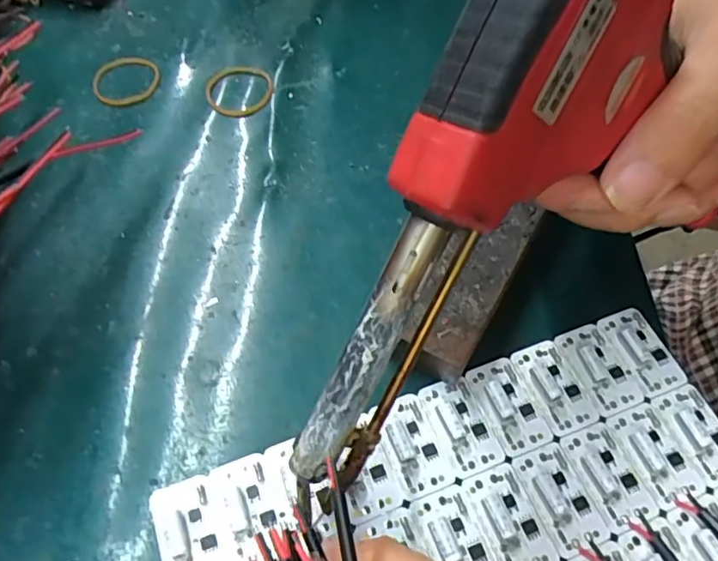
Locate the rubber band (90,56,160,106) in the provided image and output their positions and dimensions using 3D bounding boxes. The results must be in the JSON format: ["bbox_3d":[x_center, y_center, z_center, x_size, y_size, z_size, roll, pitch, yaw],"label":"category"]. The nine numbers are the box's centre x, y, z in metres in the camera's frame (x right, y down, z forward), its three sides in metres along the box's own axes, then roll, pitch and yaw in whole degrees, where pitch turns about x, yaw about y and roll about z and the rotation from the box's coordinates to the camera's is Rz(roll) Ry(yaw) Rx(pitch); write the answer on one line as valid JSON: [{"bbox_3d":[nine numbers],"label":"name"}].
[{"bbox_3d":[-0.122,-0.106,0.300,0.034,0.004,0.037,1,58,-2],"label":"rubber band"}]

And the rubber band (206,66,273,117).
[{"bbox_3d":[-0.061,-0.099,0.296,0.035,0.004,0.035,1,58,-2],"label":"rubber band"}]

